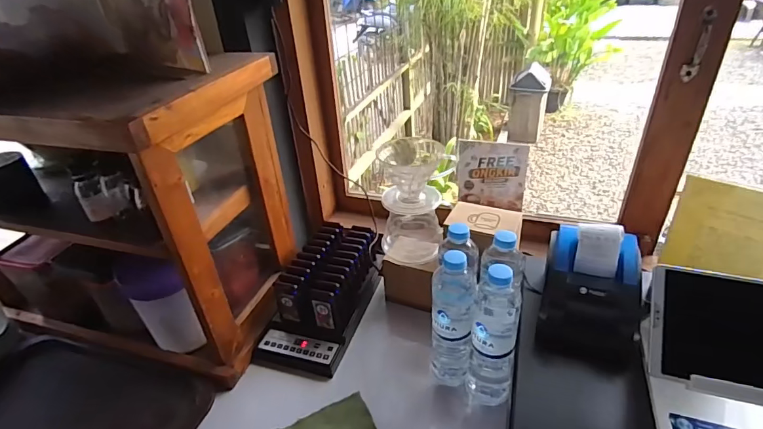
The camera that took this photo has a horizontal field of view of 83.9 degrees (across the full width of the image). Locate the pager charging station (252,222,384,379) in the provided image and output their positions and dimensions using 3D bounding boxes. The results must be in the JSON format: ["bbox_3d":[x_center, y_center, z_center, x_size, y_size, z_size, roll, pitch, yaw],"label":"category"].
[{"bbox_3d":[-0.108,0.141,0.793,0.144,0.105,0.274,8,34,18],"label":"pager charging station"}]

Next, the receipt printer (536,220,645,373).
[{"bbox_3d":[0.301,0.108,0.611,0.122,0.132,0.161,10,35,21],"label":"receipt printer"}]

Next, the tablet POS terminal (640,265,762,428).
[{"bbox_3d":[0.398,0.174,0.460,0.206,0.170,0.132,9,34,19],"label":"tablet POS terminal"}]

